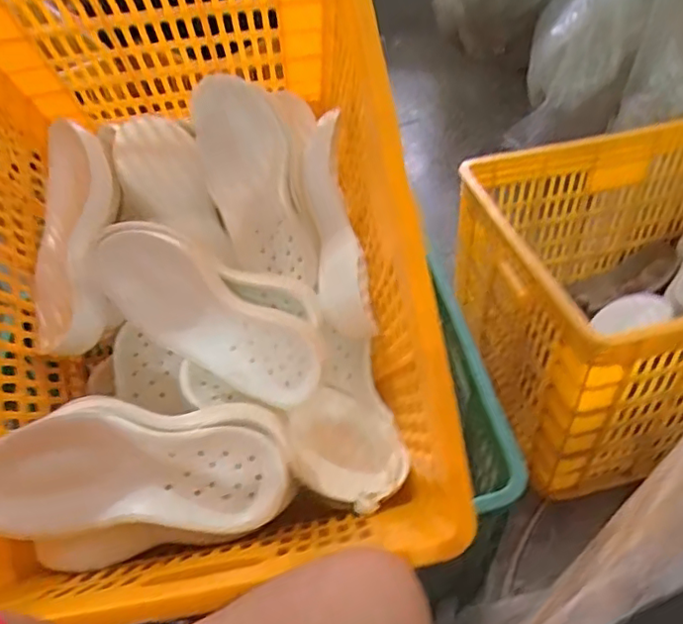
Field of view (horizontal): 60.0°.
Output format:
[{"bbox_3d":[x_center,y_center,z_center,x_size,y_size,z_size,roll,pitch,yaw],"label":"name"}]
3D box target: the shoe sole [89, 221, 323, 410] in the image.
[{"bbox_3d":[-0.161,0.004,0.707,0.300,0.131,0.035,32,23,6],"label":"shoe sole"}]

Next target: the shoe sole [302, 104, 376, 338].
[{"bbox_3d":[-0.012,-0.107,0.759,0.067,0.084,0.284,-11,90,-5],"label":"shoe sole"}]

